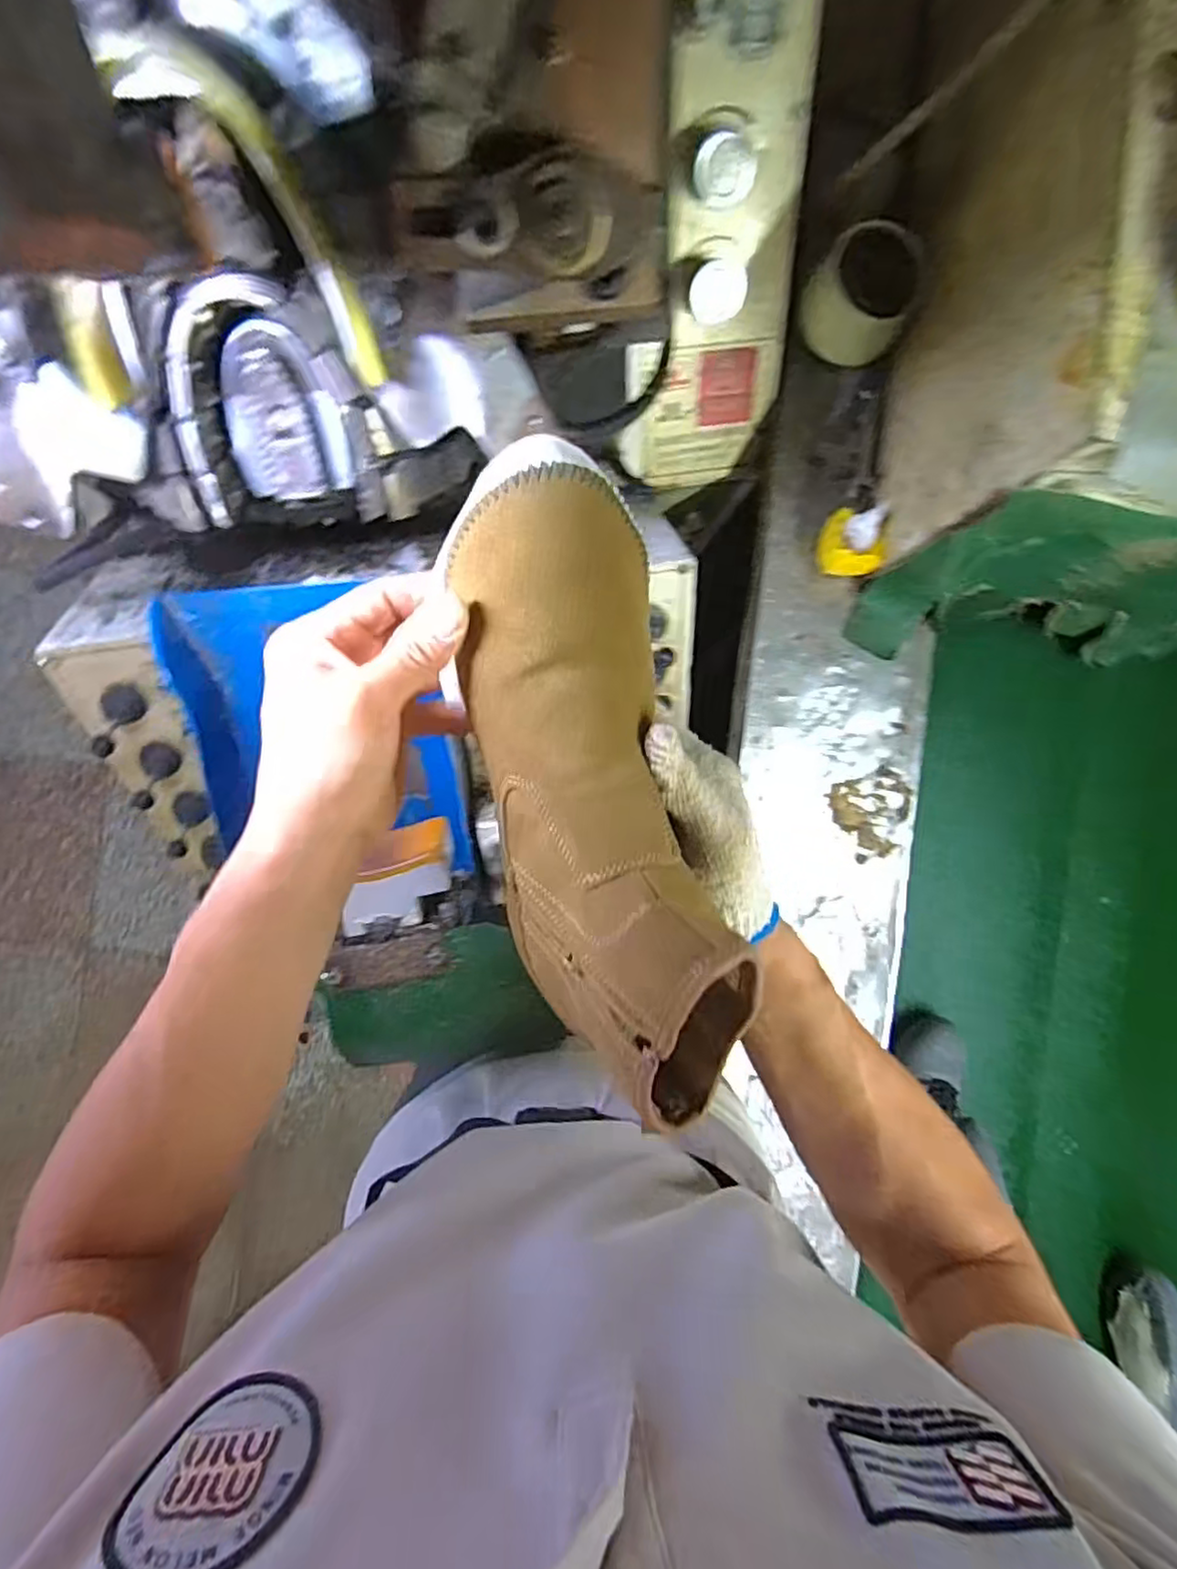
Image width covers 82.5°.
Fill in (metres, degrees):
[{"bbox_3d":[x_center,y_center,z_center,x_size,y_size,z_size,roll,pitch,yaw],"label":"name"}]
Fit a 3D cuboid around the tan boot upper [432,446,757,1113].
[{"bbox_3d":[0.001,0.005,0.295,0.093,0.107,0.285,-12,90,-4],"label":"tan boot upper"}]

